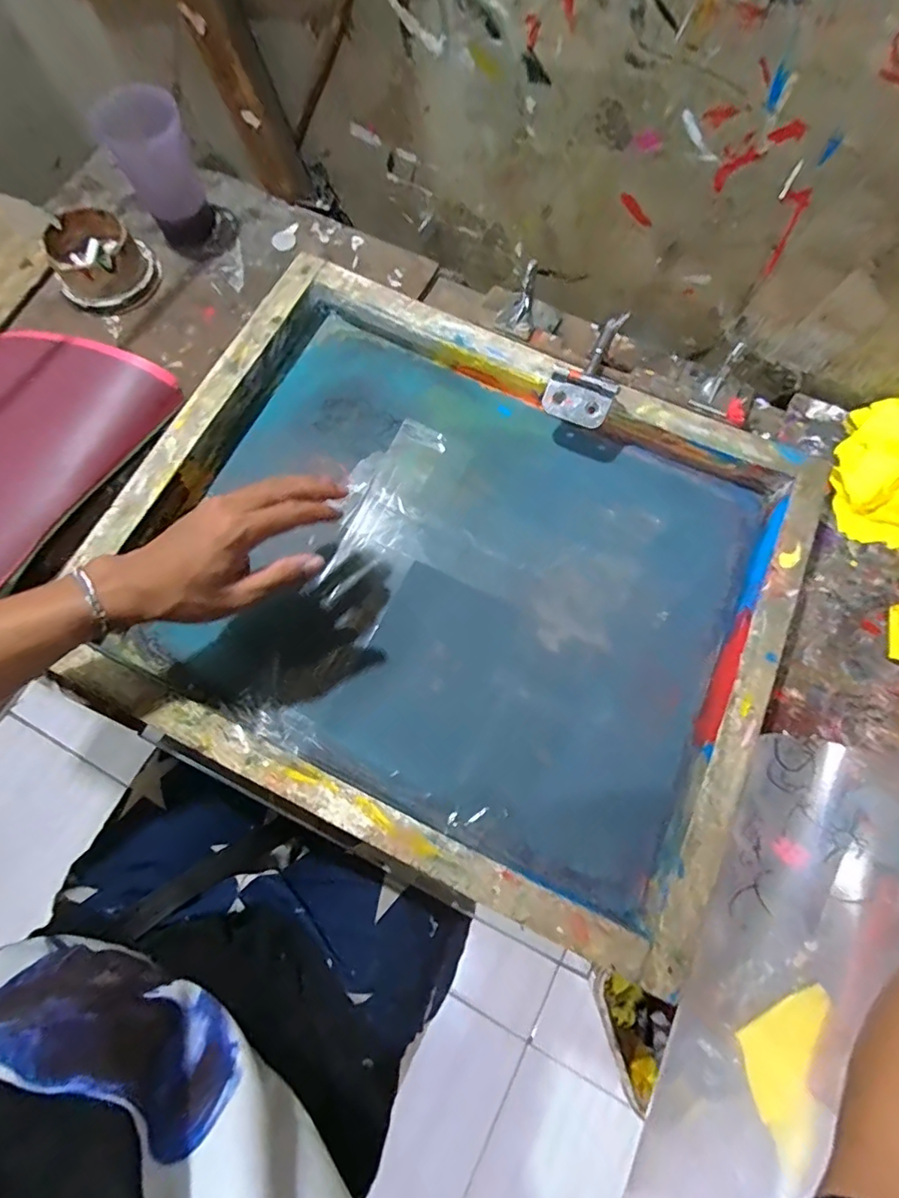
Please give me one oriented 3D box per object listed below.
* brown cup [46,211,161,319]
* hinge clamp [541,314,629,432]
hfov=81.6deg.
[{"bbox_3d":[-0.370,-0.357,0.554,0.100,0.047,0.111,-35,77,-11],"label":"brown cup"},{"bbox_3d":[0.135,-0.219,0.492,0.060,0.025,0.111,24,76,6],"label":"hinge clamp"}]

